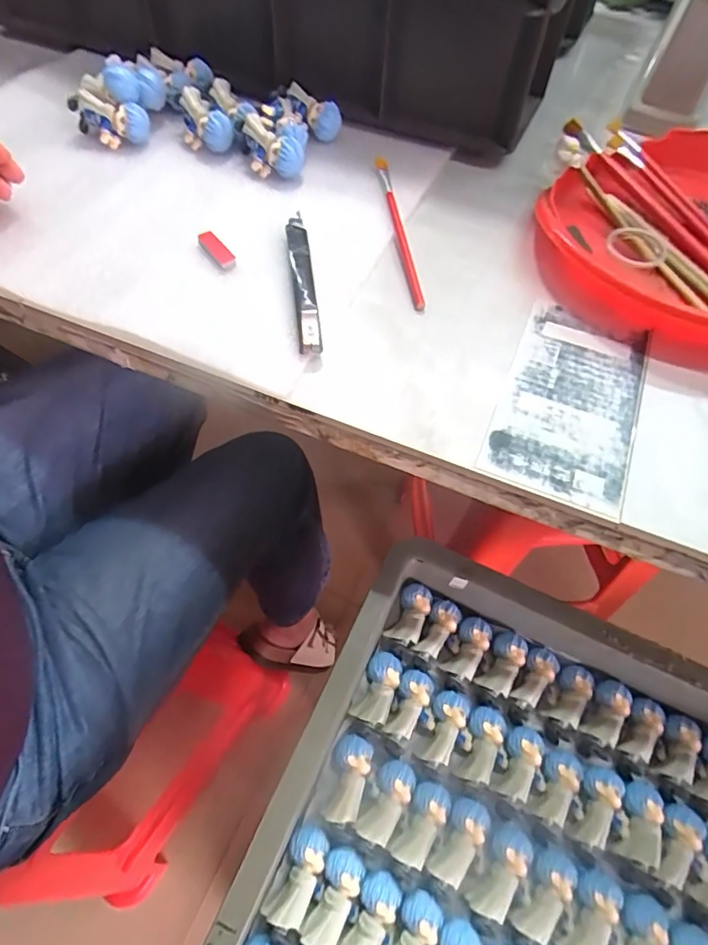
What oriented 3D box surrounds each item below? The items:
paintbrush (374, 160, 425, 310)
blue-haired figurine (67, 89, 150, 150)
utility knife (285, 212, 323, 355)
[{"bbox_3d":[0.033,-0.184,0.376,0.009,0.011,0.164,-6,59,-6],"label":"paintbrush"},{"bbox_3d":[-0.207,-0.299,0.425,0.061,0.028,0.029,29,62,14],"label":"blue-haired figurine"},{"bbox_3d":[-0.035,-0.134,0.341,0.014,0.010,0.133,-6,59,-6],"label":"utility knife"}]

